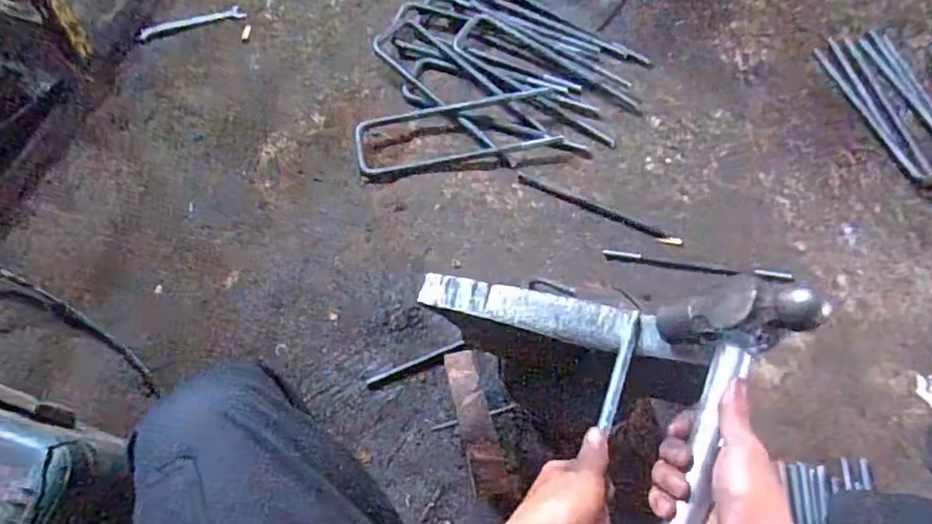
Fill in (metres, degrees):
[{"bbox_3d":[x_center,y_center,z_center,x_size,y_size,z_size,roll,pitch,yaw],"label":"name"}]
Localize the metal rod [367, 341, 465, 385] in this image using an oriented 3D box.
[{"bbox_3d":[-0.077,0.152,0.896,0.155,0.013,0.010,-20,66,-10],"label":"metal rod"}]

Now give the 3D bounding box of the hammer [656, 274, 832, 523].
[{"bbox_3d":[0.184,0.127,0.429,0.075,0.110,0.238,19,67,8],"label":"hammer"}]

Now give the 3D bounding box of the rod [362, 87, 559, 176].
[{"bbox_3d":[-0.012,-0.237,1.068,0.373,0.020,0.126,-12,65,-6],"label":"rod"}]

